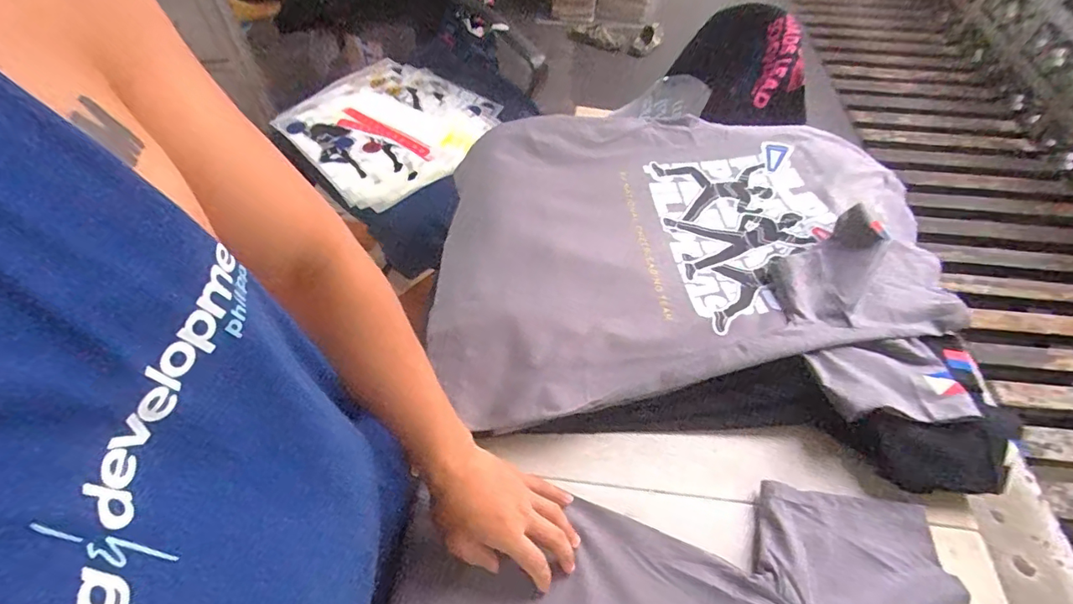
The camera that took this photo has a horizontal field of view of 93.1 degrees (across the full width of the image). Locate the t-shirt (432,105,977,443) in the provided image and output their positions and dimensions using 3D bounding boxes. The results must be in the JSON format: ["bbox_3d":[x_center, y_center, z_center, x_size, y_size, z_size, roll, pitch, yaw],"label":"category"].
[{"bbox_3d":[0.212,-0.100,0.734,0.694,0.070,0.576,0,55,-2],"label":"t-shirt"}]

